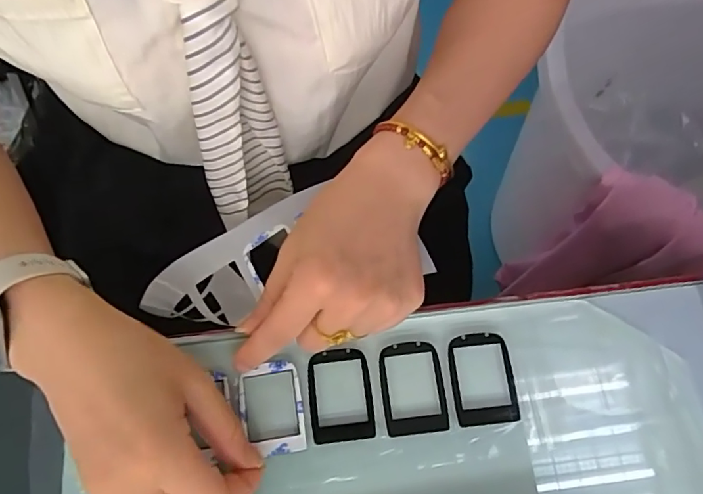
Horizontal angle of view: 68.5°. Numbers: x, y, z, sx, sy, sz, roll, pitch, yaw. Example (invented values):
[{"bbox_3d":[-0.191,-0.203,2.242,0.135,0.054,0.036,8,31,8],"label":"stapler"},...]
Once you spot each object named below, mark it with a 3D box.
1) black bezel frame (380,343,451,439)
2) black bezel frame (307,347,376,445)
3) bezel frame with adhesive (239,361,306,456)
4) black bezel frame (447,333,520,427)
[{"bbox_3d":[0.035,0.081,0.297,0.035,0.004,0.051,-6,72,-2],"label":"black bezel frame"},{"bbox_3d":[-0.007,0.085,0.297,0.035,0.004,0.051,-7,72,-3],"label":"black bezel frame"},{"bbox_3d":[-0.046,0.092,0.295,0.036,0.006,0.051,-11,73,-4],"label":"bezel frame with adhesive"},{"bbox_3d":[0.075,0.076,0.299,0.035,0.004,0.051,-7,70,0],"label":"black bezel frame"}]

